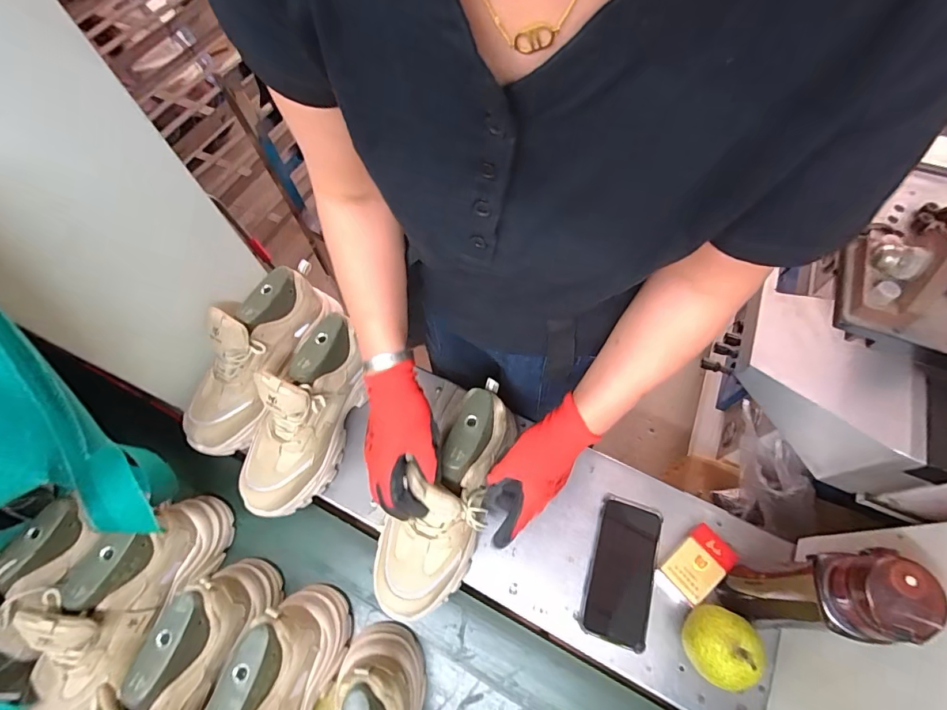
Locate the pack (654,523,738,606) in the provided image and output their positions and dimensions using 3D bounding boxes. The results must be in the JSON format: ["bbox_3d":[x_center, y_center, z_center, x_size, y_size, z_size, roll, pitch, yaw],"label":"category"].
[{"bbox_3d":[0.279,0.263,0.552,0.089,0.016,0.054,-37,67,-16],"label":"pack"}]

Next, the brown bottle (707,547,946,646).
[{"bbox_3d":[0.334,0.239,0.442,0.067,0.242,0.074,37,69,20],"label":"brown bottle"}]

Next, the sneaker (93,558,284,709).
[{"bbox_3d":[-0.360,0.379,0.499,0.125,0.138,0.294,18,64,11],"label":"sneaker"}]

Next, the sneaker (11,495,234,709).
[{"bbox_3d":[-0.439,0.308,0.538,0.097,0.140,0.286,27,66,15],"label":"sneaker"}]

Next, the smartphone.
[{"bbox_3d":[0.189,0.270,0.562,0.079,0.018,0.167,18,64,12],"label":"smartphone"}]

